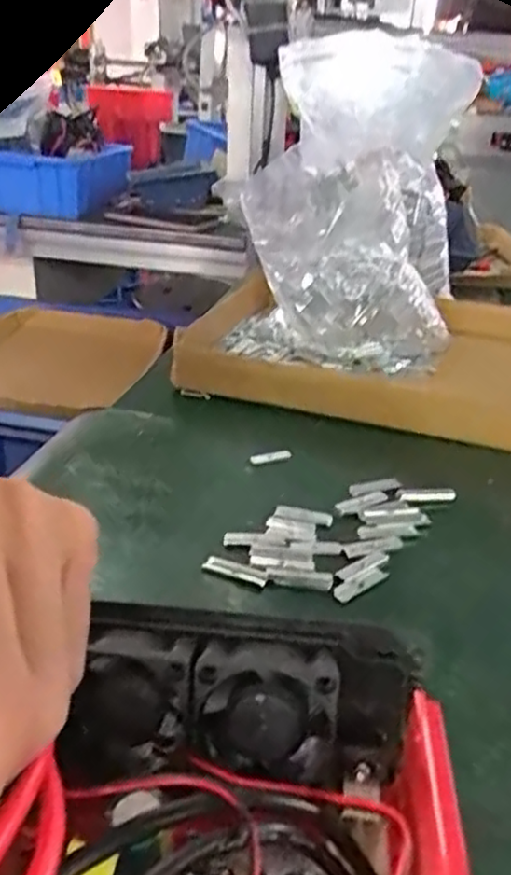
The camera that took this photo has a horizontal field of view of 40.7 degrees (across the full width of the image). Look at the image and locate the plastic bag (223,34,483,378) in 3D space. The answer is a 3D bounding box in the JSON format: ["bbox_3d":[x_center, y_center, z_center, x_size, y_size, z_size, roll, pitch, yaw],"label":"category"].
[{"bbox_3d":[0.079,-0.173,0.546,0.158,0.214,0.154,9,28,8],"label":"plastic bag"}]

